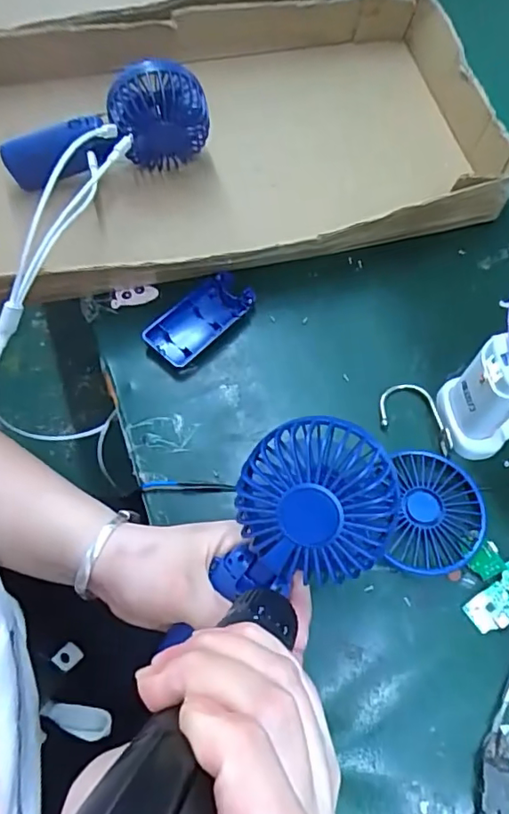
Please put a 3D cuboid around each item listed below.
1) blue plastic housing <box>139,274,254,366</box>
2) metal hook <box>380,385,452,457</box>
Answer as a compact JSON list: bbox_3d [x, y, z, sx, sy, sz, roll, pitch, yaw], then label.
[{"bbox_3d":[-0.045,-0.073,0.454,0.047,0.017,0.091,39,70,15],"label":"blue plastic housing"},{"bbox_3d":[0.128,0.006,0.424,0.063,0.007,0.042,30,68,12],"label":"metal hook"}]

